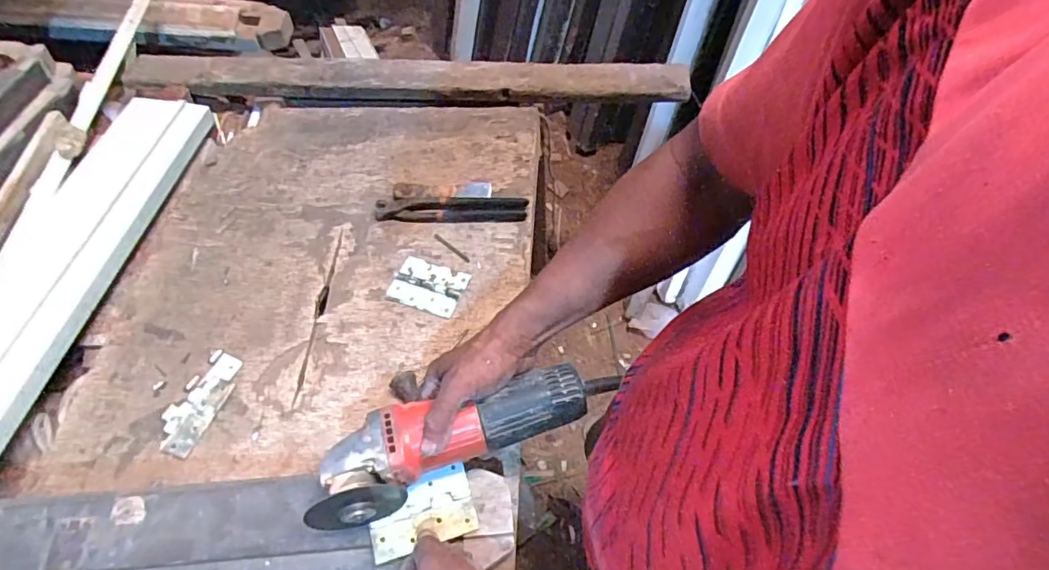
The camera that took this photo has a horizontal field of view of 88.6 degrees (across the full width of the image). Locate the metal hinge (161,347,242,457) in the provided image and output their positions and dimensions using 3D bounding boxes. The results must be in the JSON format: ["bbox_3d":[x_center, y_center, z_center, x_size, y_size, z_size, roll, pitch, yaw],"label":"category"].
[{"bbox_3d":[-0.389,0.139,0.646,0.056,0.009,0.125,15,58,12],"label":"metal hinge"}]

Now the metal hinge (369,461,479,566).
[{"bbox_3d":[-0.098,0.214,0.510,0.096,0.005,0.063,-14,67,-14],"label":"metal hinge"}]

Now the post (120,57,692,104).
[{"bbox_3d":[-0.225,-0.360,0.947,1.005,0.051,0.090,2,56,4],"label":"post"}]

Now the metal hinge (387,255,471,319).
[{"bbox_3d":[-0.129,-0.001,0.725,0.095,0.008,0.069,17,59,13],"label":"metal hinge"}]

